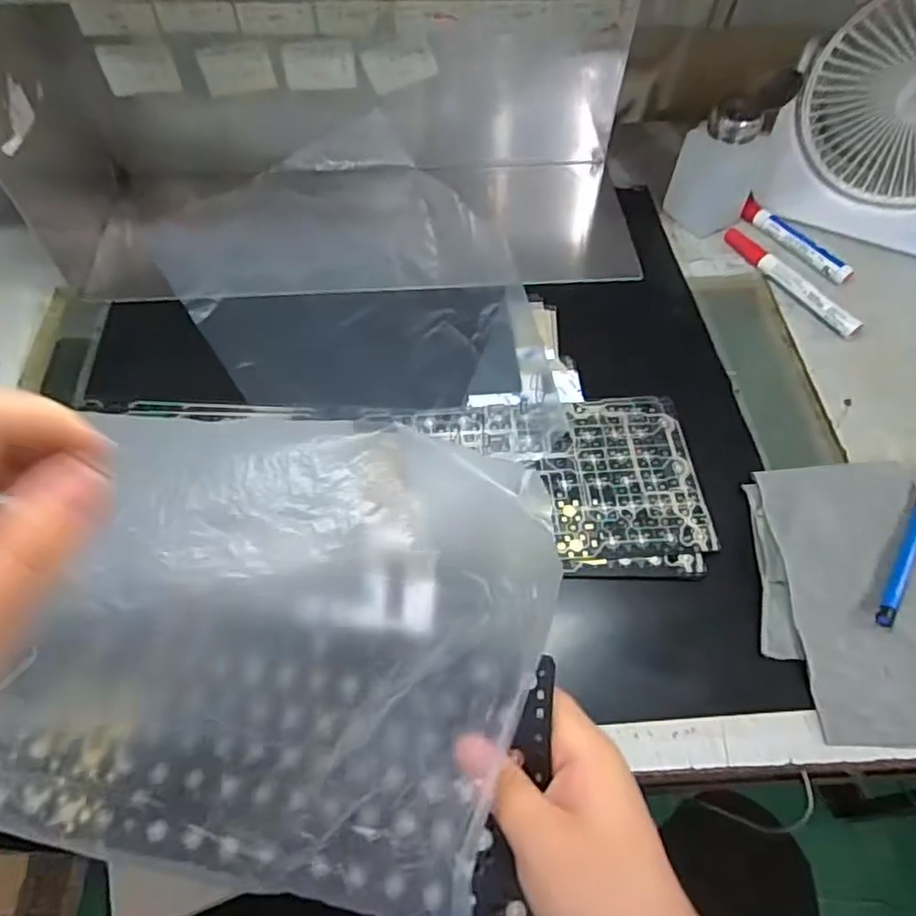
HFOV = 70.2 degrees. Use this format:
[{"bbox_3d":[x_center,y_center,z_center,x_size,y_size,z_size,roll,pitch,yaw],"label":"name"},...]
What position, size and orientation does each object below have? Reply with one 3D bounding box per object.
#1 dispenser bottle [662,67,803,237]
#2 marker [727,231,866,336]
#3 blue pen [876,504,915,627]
[{"bbox_3d":[0.224,-0.255,0.550,0.070,0.112,0.059,20,59,12],"label":"dispenser bottle"},{"bbox_3d":[0.275,-0.150,0.544,0.015,0.015,0.145,-22,60,-15],"label":"marker"},{"bbox_3d":[0.286,0.050,0.407,0.013,0.009,0.132,31,62,18],"label":"blue pen"}]

